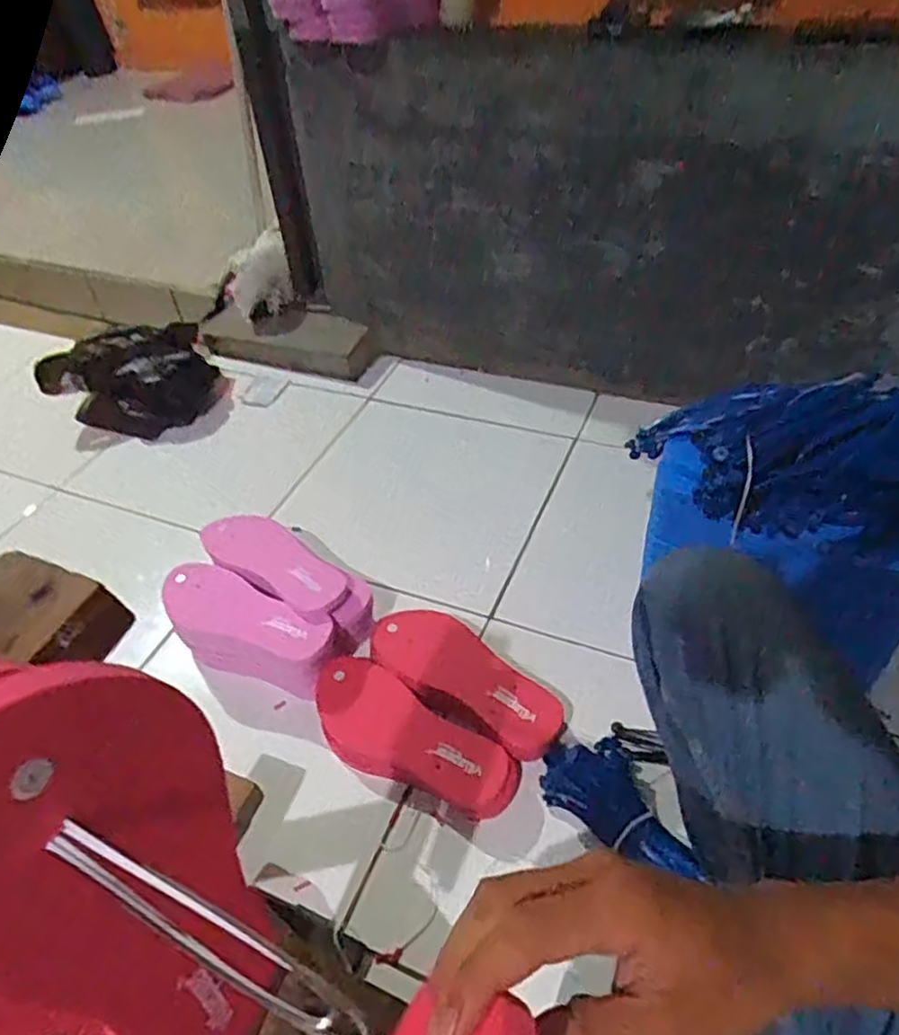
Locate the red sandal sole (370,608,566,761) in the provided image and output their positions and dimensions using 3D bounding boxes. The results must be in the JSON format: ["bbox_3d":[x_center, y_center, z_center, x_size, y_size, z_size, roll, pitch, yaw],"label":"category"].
[{"bbox_3d":[0.017,0.177,0.798,0.248,0.025,0.094,25,54,27],"label":"red sandal sole"}]

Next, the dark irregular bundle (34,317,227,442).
[{"bbox_3d":[-0.579,-0.259,1.291,0.290,0.116,0.205,-36,53,-26],"label":"dark irregular bundle"}]

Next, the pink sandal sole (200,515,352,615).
[{"bbox_3d":[-0.223,0.047,0.880,0.220,0.016,0.080,27,54,27],"label":"pink sandal sole"}]

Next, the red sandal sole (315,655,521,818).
[{"bbox_3d":[-0.043,0.253,0.767,0.261,0.051,0.098,26,54,27],"label":"red sandal sole"}]

